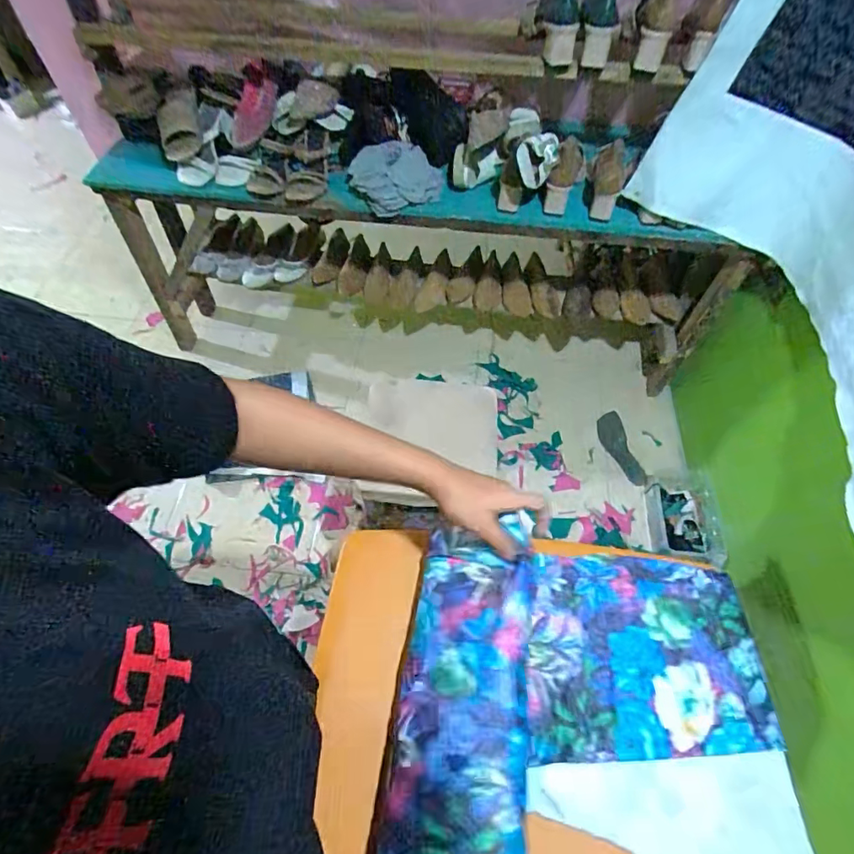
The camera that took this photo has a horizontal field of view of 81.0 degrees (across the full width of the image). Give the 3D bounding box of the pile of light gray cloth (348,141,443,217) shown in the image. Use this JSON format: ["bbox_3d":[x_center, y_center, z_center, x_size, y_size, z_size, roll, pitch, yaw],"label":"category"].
[{"bbox_3d":[-0.070,-0.548,1.107,0.196,0.125,0.072,9,58,3],"label":"pile of light gray cloth"}]

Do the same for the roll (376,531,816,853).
[{"bbox_3d":[0.153,0.360,0.396,0.382,0.144,0.551,8,58,3],"label":"roll"}]

